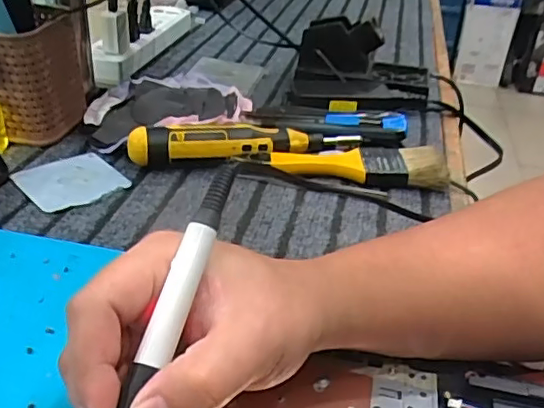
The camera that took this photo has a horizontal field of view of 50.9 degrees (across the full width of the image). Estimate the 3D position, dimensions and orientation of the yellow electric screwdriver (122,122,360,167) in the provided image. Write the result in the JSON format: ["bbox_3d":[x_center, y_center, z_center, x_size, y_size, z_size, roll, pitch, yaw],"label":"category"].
[{"bbox_3d":[-0.019,-0.057,0.528,0.216,0.033,0.032,-6,34,-15],"label":"yellow electric screwdriver"}]

